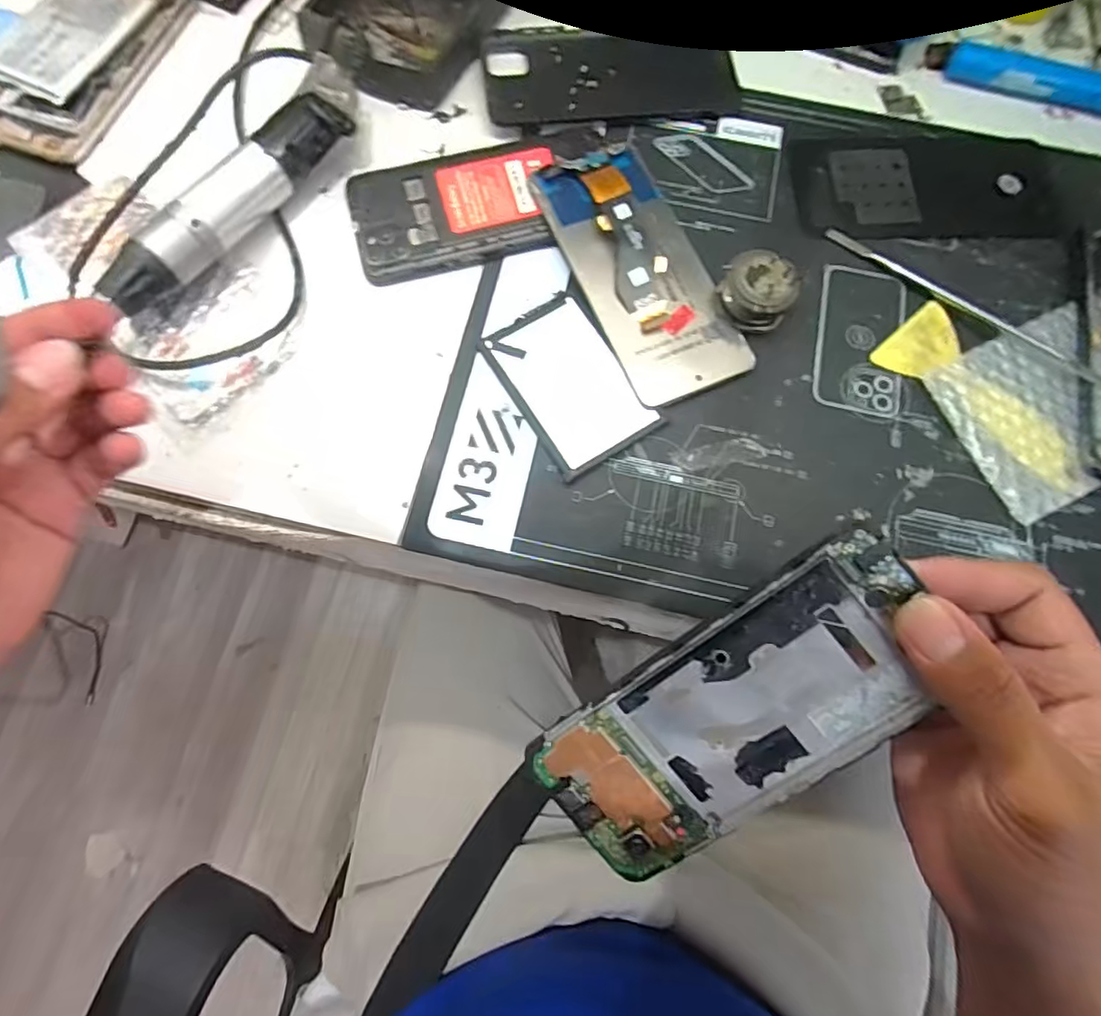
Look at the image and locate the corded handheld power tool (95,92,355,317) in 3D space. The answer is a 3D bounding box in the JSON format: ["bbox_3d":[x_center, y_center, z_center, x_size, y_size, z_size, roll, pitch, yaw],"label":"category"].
[{"bbox_3d":[-0.173,-0.164,0.318,0.026,0.034,0.156,39,78,9],"label":"corded handheld power tool"}]

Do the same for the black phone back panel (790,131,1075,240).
[{"bbox_3d":[0.233,-0.196,0.354,0.167,0.004,0.074,0,75,-1],"label":"black phone back panel"}]

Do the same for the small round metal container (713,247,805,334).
[{"bbox_3d":[0.111,-0.116,0.319,0.038,0.024,0.038,0,75,-1],"label":"small round metal container"}]

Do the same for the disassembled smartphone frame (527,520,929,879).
[{"bbox_3d":[0.068,0.078,0.220,0.154,0.005,0.071,-41,93,14],"label":"disassembled smartphone frame"}]

